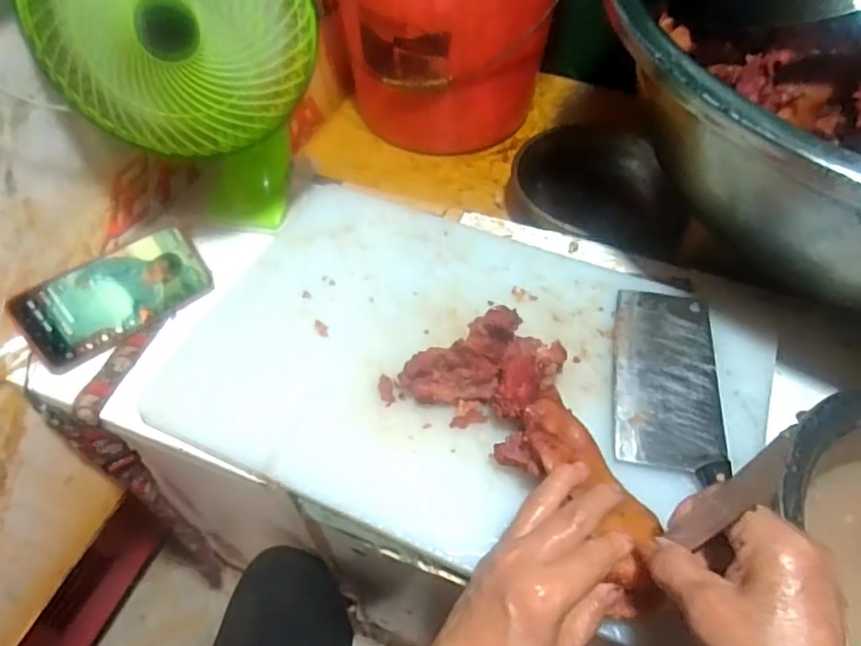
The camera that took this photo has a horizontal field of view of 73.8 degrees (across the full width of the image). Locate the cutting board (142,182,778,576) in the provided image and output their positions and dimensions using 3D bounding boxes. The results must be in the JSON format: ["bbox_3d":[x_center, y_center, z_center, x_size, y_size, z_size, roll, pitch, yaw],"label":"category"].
[{"bbox_3d":[0.028,0.029,0.506,0.485,0.021,0.327,20,56,15],"label":"cutting board"}]

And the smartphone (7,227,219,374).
[{"bbox_3d":[-0.295,-0.025,0.539,0.164,0.075,0.013,-35,24,-24],"label":"smartphone"}]

